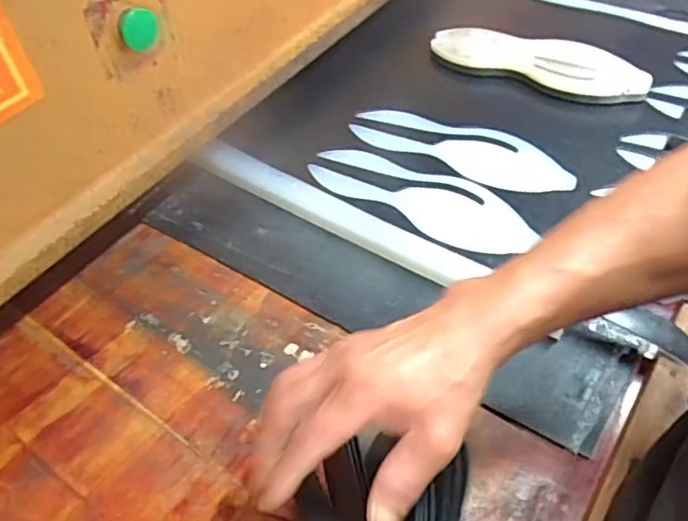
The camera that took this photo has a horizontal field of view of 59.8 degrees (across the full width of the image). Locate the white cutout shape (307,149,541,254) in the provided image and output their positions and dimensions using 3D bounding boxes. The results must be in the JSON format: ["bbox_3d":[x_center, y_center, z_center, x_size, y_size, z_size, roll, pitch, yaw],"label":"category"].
[{"bbox_3d":[0.087,-0.074,0.685,0.264,0.008,0.087,26,62,23],"label":"white cutout shape"}]

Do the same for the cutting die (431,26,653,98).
[{"bbox_3d":[0.264,-0.275,0.811,0.282,0.014,0.087,23,66,20],"label":"cutting die"}]

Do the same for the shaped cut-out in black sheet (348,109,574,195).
[{"bbox_3d":[0.143,-0.140,0.737,0.272,0.010,0.093,26,64,21],"label":"shaped cut-out in black sheet"}]

